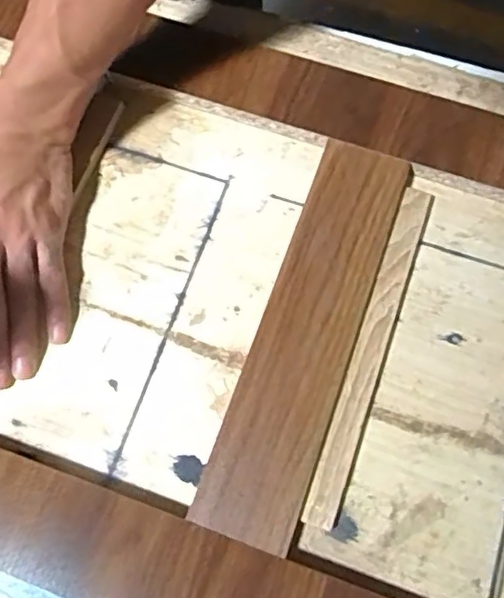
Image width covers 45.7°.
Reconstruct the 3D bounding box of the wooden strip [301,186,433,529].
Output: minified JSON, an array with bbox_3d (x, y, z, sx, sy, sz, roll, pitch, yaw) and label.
[{"bbox_3d":[0.078,0.029,0.385,0.020,0.014,0.229,19,72,7],"label":"wooden strip"}]

